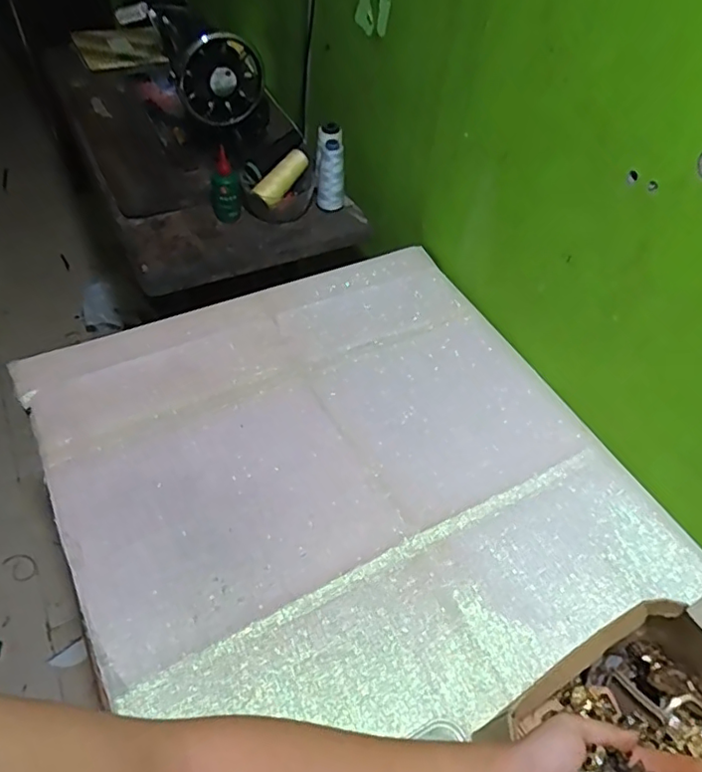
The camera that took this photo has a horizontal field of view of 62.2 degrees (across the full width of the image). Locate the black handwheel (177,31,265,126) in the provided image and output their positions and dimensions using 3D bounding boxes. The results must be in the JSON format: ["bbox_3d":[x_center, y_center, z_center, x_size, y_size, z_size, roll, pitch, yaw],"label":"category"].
[{"bbox_3d":[-0.207,-0.484,0.922,0.135,0.129,0.049,-28,53,-13],"label":"black handwheel"}]

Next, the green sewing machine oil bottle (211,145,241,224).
[{"bbox_3d":[-0.198,-0.315,0.917,0.044,0.107,0.035,-16,53,-19],"label":"green sewing machine oil bottle"}]

